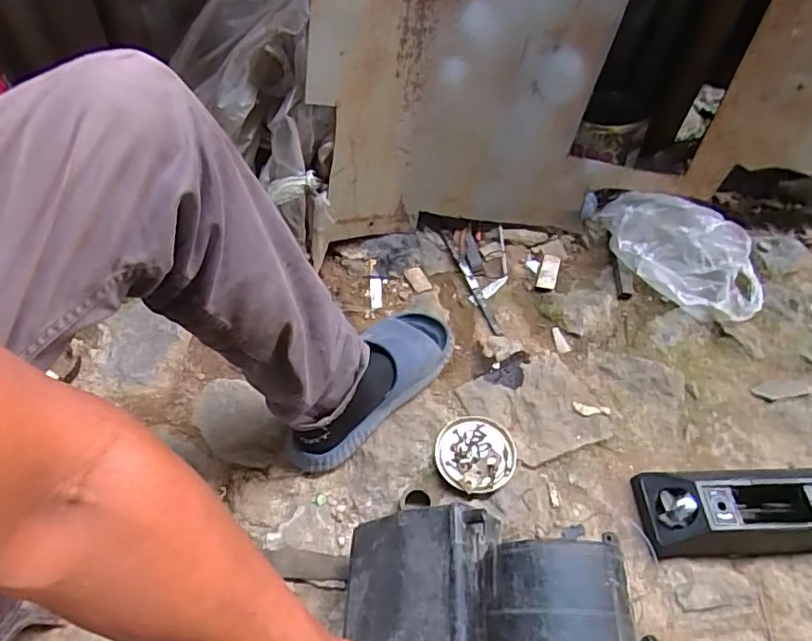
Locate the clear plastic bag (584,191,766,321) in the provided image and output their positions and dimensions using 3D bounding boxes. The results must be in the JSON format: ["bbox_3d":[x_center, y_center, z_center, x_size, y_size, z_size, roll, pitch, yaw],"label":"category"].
[{"bbox_3d":[0.444,-0.120,0.928,0.324,0.119,0.141,27,59,14],"label":"clear plastic bag"}]

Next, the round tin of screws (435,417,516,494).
[{"bbox_3d":[0.094,0.179,0.759,0.104,0.015,0.102,2,56,-2],"label":"round tin of screws"}]

